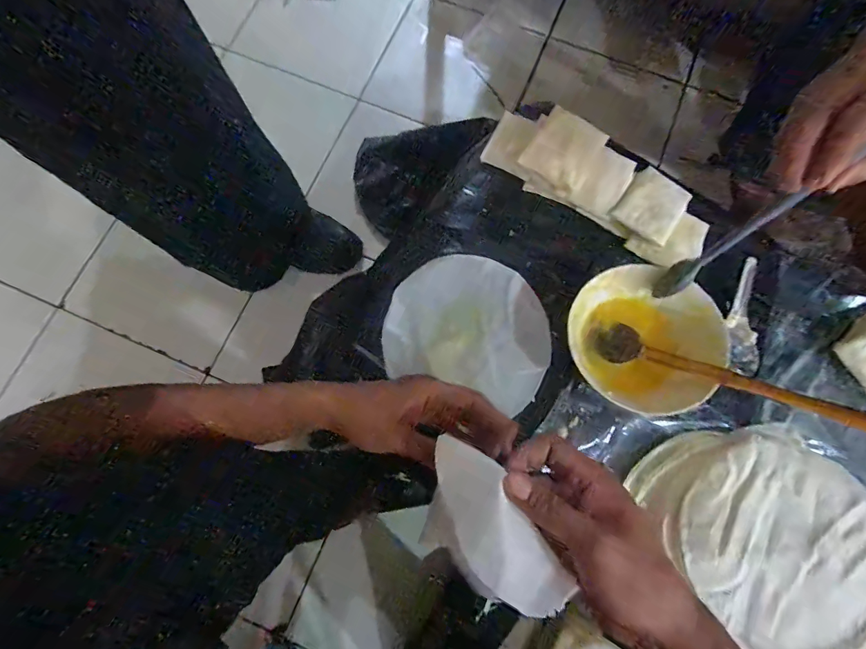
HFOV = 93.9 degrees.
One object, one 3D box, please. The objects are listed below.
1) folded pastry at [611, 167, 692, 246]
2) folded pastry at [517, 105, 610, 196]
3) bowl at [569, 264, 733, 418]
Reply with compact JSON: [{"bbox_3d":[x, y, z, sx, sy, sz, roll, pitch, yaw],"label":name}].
[{"bbox_3d":[0.251,-0.137,0.461,0.065,0.011,0.078,35,80,6],"label":"folded pastry"},{"bbox_3d":[0.144,-0.196,0.448,0.069,0.017,0.074,35,96,9],"label":"folded pastry"},{"bbox_3d":[0.214,0.018,0.423,0.137,0.060,0.147,0,78,-1],"label":"bowl"}]

